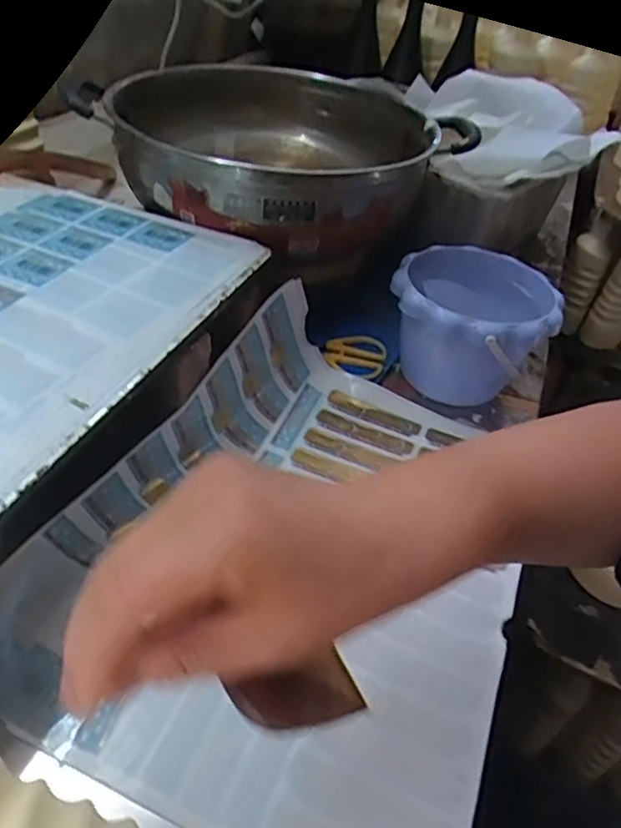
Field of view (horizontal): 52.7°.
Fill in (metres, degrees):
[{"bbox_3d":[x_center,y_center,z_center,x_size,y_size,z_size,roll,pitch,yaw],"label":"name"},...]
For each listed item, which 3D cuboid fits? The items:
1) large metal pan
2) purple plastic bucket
[{"bbox_3d":[-0.019,-0.274,0.636,0.319,0.074,0.287,-25,53,-35],"label":"large metal pan"},{"bbox_3d":[0.151,-0.079,0.619,0.150,0.117,0.143,4,42,-4],"label":"purple plastic bucket"}]

